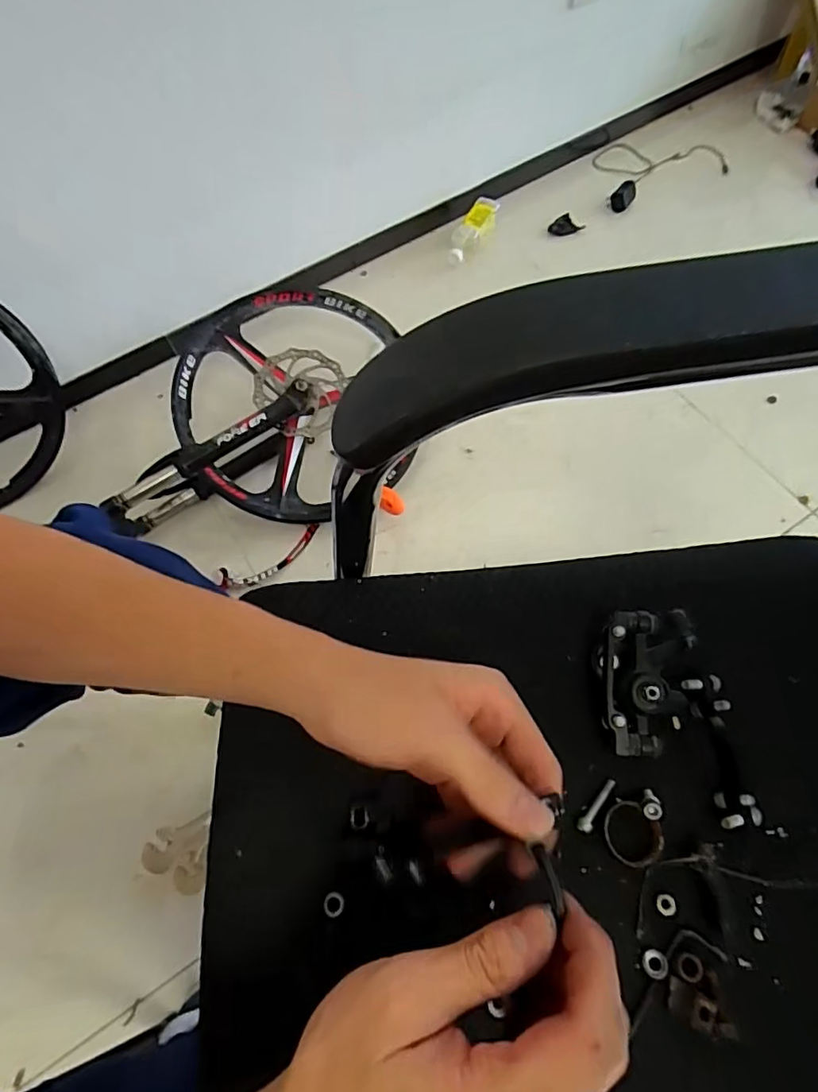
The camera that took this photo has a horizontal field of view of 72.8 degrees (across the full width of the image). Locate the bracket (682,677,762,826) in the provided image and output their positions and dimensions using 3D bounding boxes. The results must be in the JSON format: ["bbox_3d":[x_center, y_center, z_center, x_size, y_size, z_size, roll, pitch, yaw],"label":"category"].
[{"bbox_3d":[0.181,0.120,0.327,0.027,0.029,0.081,-6,64,1],"label":"bracket"}]

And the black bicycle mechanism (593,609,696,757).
[{"bbox_3d":[0.139,0.080,0.326,0.046,0.035,0.078,2,64,4],"label":"black bicycle mechanism"}]

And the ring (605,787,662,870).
[{"bbox_3d":[0.125,0.157,0.310,0.031,0.013,0.038,-1,64,3],"label":"ring"}]

